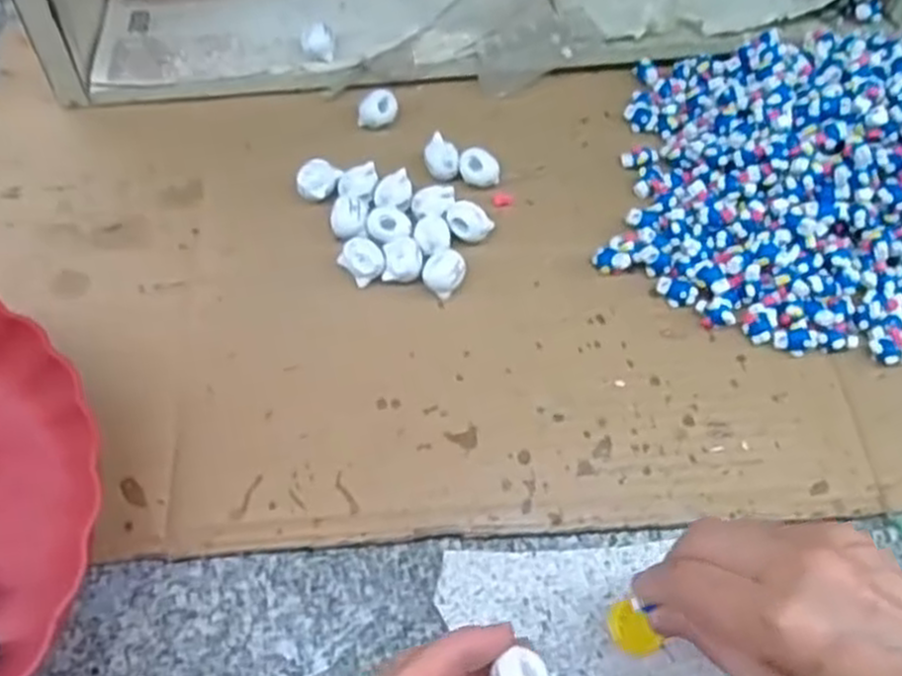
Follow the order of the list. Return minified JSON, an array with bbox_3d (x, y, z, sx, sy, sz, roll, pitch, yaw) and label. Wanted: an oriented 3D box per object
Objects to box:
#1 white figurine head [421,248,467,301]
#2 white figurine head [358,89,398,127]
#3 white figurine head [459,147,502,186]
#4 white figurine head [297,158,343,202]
[{"bbox_3d":[-0.004,-0.036,0.442,0.023,0.016,0.024,1,61,-2],"label":"white figurine head"},{"bbox_3d":[-0.046,-0.148,0.502,0.025,0.013,0.023,1,61,-2],"label":"white figurine head"},{"bbox_3d":[0.018,-0.103,0.479,0.025,0.019,0.016,6,61,1],"label":"white figurine head"},{"bbox_3d":[-0.080,-0.092,0.471,0.023,0.017,0.027,29,64,13],"label":"white figurine head"}]

